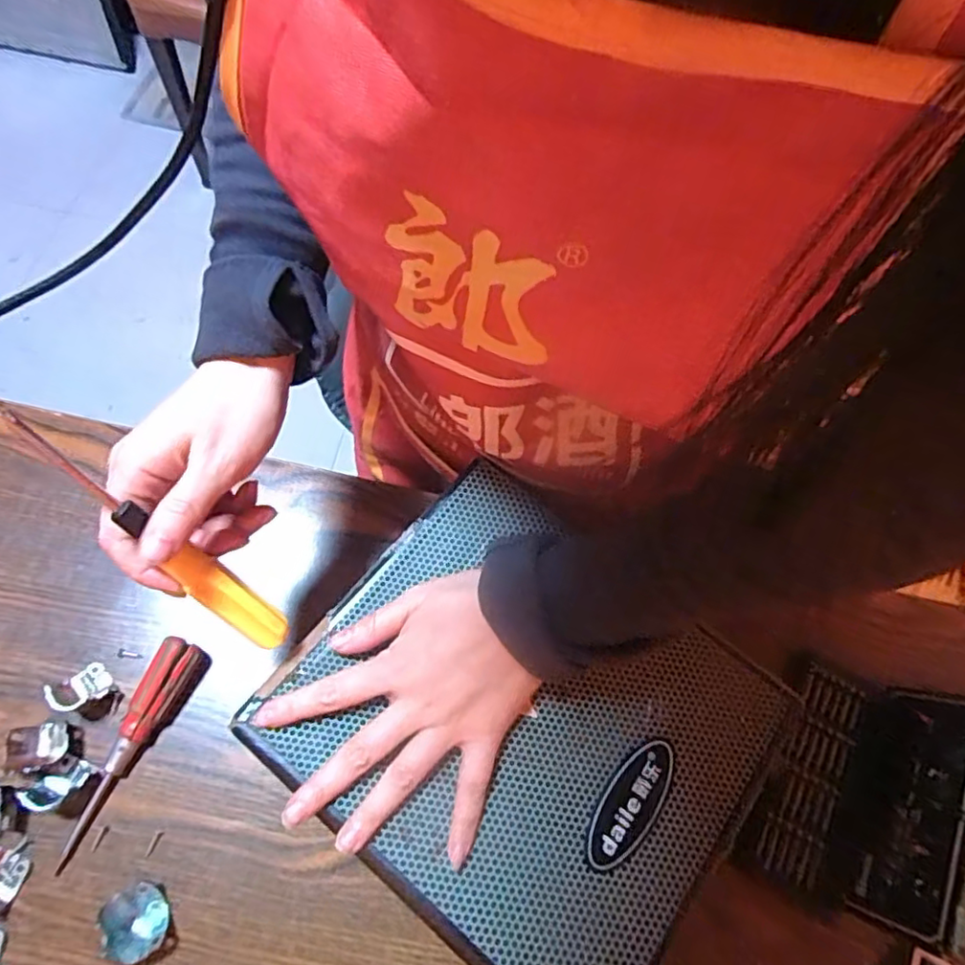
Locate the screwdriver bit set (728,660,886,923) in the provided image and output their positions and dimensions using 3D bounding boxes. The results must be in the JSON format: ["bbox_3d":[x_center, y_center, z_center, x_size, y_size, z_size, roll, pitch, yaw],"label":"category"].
[{"bbox_3d":[0.215,0.192,0.404,0.063,0.013,0.145,26,68,9],"label":"screwdriver bit set"}]

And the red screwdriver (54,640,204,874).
[{"bbox_3d":[-0.216,0.161,0.376,0.025,0.020,0.133,21,68,7],"label":"red screwdriver"}]

